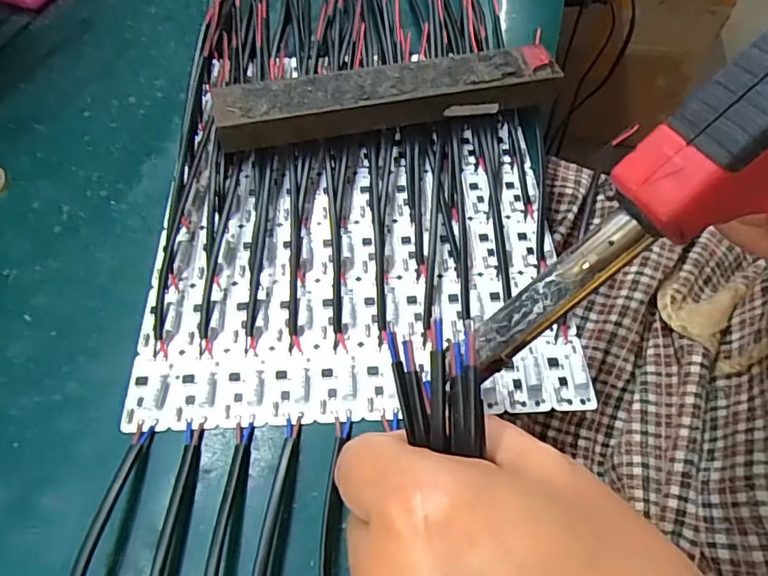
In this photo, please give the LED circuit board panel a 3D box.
[{"bbox_3d":[-0.011,-0.023,0.260,0.193,0.011,0.177,0,58,0],"label":"LED circuit board panel"}]

